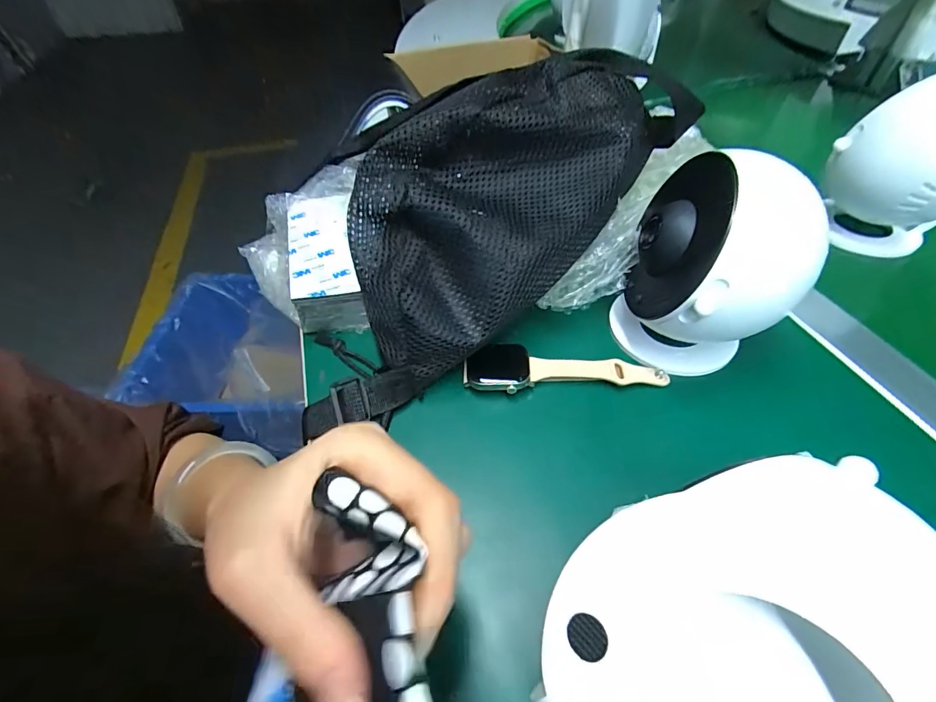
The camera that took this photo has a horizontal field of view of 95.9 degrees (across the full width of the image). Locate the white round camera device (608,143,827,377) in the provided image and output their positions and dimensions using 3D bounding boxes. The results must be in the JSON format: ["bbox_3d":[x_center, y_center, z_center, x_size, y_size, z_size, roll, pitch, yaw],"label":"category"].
[{"bbox_3d":[0.140,-0.041,0.251,0.085,0.128,0.083,-1,49,1],"label":"white round camera device"}]

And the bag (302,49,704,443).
[{"bbox_3d":[0.021,-0.104,0.268,0.109,0.098,0.296,37,80,29],"label":"bag"}]

